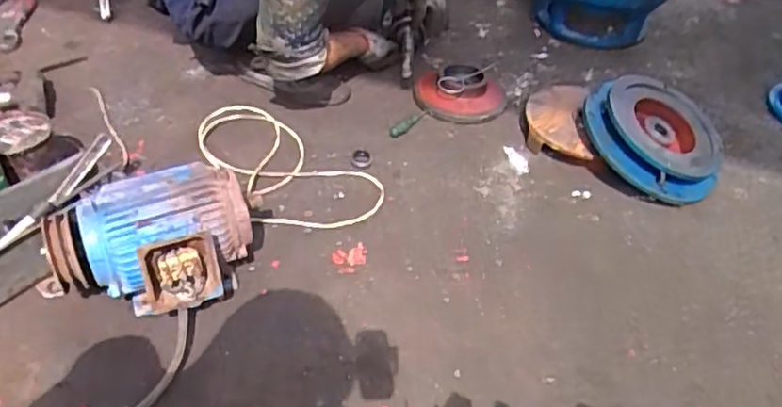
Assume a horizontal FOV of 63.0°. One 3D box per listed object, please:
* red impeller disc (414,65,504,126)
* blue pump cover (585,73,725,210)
[{"bbox_3d":[0.149,-0.238,1.380,0.195,0.059,0.160,12,41,9],"label":"red impeller disc"},{"bbox_3d":[0.520,-0.143,1.271,0.281,0.075,0.282,20,64,-1],"label":"blue pump cover"}]

